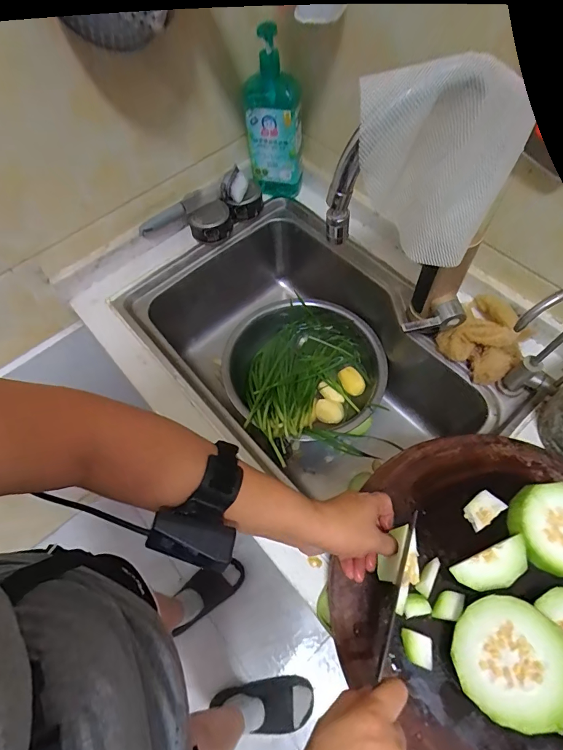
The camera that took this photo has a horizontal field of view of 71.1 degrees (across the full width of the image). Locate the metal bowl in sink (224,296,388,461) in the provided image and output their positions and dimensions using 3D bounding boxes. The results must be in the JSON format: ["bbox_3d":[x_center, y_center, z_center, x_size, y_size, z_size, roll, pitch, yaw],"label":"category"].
[{"bbox_3d":[0.052,-0.015,0.806,0.305,0.111,0.307,-1,63,3],"label":"metal bowl in sink"}]

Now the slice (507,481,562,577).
[{"bbox_3d":[0.318,0.177,0.452,0.101,0.022,0.098,-5,63,1],"label":"slice"}]

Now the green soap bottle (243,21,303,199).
[{"bbox_3d":[-0.015,-0.477,0.748,0.100,0.287,0.084,-9,63,-2],"label":"green soap bottle"}]

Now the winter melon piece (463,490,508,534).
[{"bbox_3d":[0.240,0.162,0.470,0.039,0.026,0.029,-39,67,-16],"label":"winter melon piece"}]

